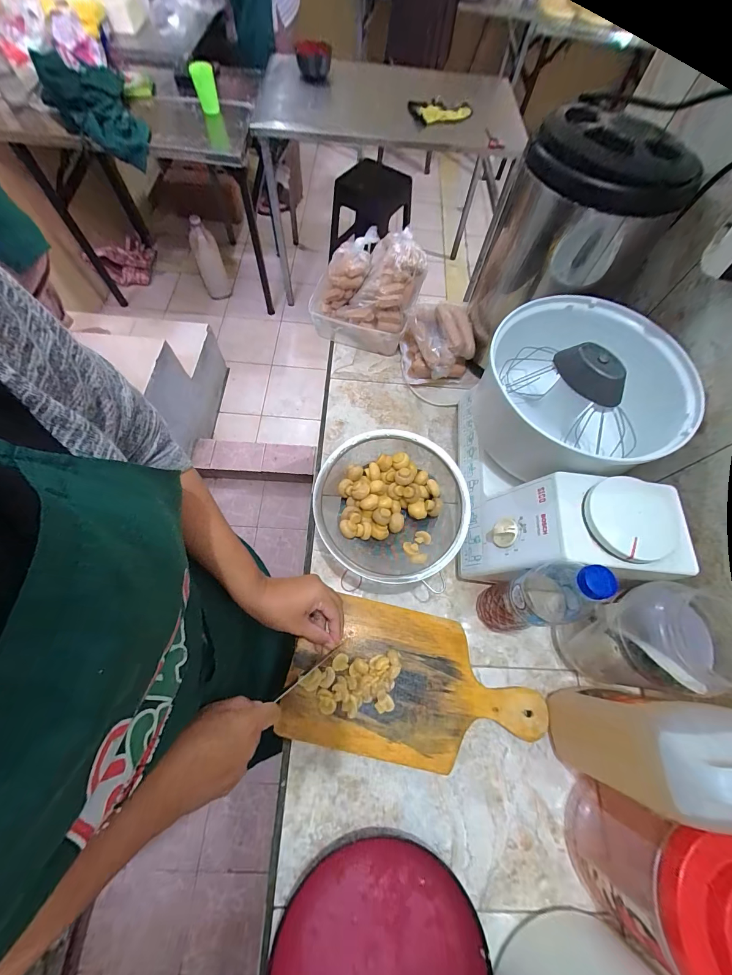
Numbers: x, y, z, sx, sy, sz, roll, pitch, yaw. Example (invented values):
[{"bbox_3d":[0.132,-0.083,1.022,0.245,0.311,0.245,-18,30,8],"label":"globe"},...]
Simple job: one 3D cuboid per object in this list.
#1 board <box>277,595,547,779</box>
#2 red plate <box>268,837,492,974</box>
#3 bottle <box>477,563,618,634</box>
[{"bbox_3d":[0.068,0.263,0.468,0.335,0.021,0.183,11,67,2],"label":"board"},{"bbox_3d":[0.015,0.511,0.358,0.219,0.038,0.203,1,67,-3],"label":"red plate"},{"bbox_3d":[0.206,0.138,0.425,0.064,0.241,0.067,-18,69,-11],"label":"bottle"}]

